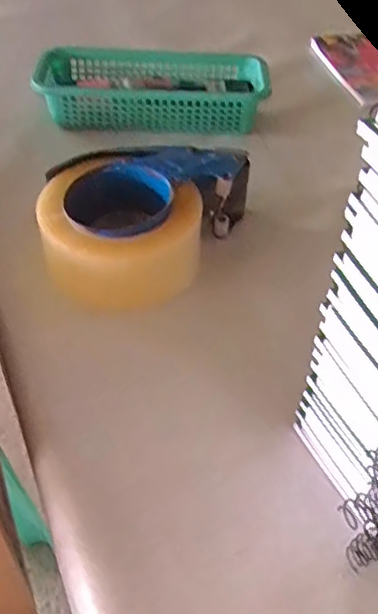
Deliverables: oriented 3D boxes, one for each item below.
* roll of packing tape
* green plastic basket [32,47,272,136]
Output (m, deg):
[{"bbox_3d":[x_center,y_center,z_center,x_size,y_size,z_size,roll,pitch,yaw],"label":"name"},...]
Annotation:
[{"bbox_3d":[-0.051,-0.055,0.467,0.114,0.059,0.115,2,46,-2],"label":"roll of packing tape"},{"bbox_3d":[-0.034,-0.217,0.615,0.220,0.042,0.089,2,46,-1],"label":"green plastic basket"}]

